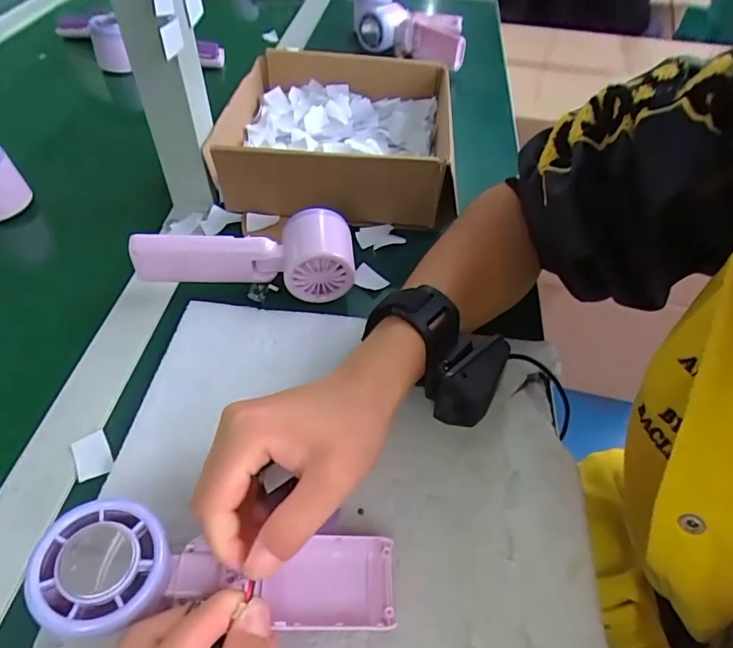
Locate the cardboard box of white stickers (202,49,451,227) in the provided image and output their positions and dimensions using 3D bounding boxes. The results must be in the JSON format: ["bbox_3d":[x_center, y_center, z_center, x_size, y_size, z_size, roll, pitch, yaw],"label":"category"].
[{"bbox_3d":[-0.029,-0.195,0.519,0.221,0.074,0.216,3,49,-3],"label":"cardboard box of white stickers"}]

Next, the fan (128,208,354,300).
[{"bbox_3d":[-0.094,-0.057,0.403,0.162,0.051,0.052,3,49,-3],"label":"fan"}]

